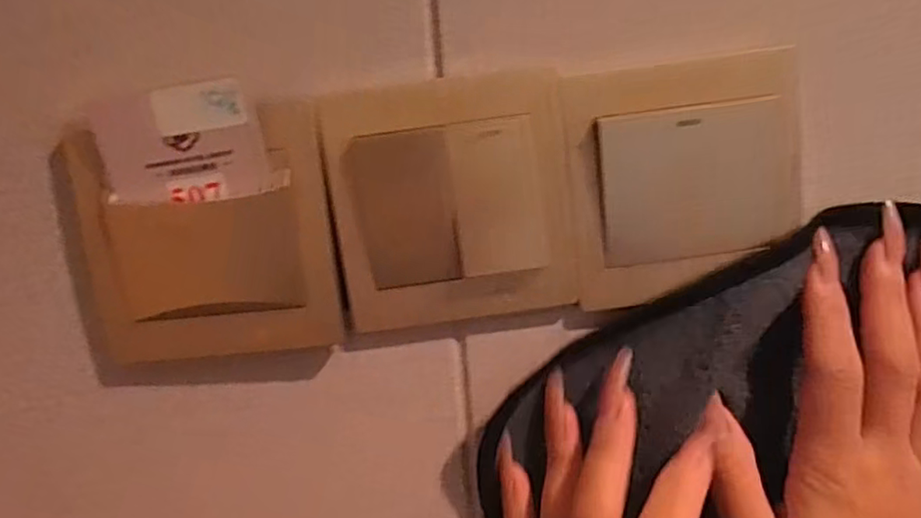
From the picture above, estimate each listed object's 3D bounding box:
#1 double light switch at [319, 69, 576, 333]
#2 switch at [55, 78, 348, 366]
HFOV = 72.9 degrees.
[{"bbox_3d":[-0.002,-0.020,0.226,0.085,0.084,0.007,-6,10,-1],"label":"double light switch"},{"bbox_3d":[-0.089,-0.010,0.219,0.086,0.092,0.015,-6,10,0],"label":"switch"}]

